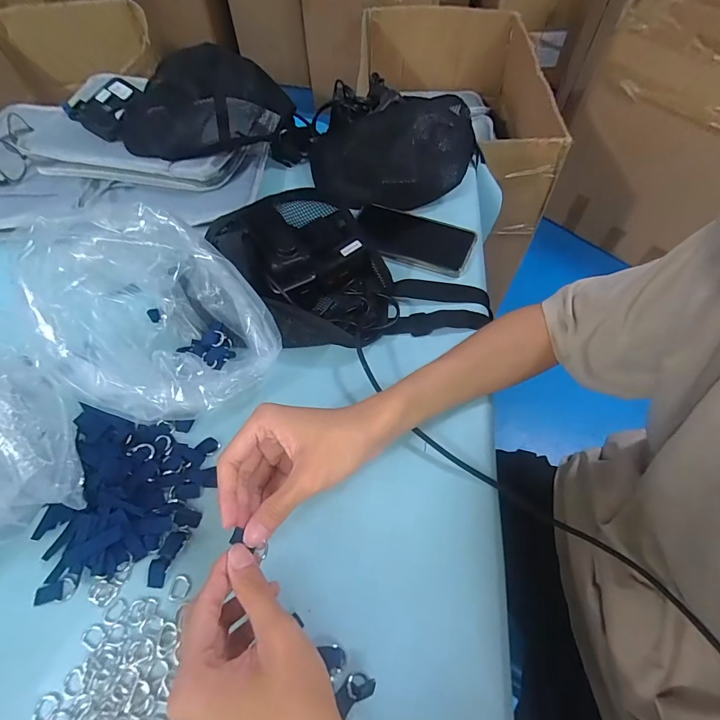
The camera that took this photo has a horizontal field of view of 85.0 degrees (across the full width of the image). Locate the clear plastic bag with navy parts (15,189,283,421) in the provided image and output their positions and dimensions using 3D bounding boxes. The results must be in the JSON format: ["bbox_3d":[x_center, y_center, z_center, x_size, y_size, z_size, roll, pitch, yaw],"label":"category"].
[{"bbox_3d":[-0.210,-0.037,0.393,0.225,0.117,0.175,34,66,21],"label":"clear plastic bag with navy parts"}]

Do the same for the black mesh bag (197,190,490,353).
[{"bbox_3d":[-0.008,-0.089,0.433,0.277,0.105,0.180,27,64,18],"label":"black mesh bag"}]

